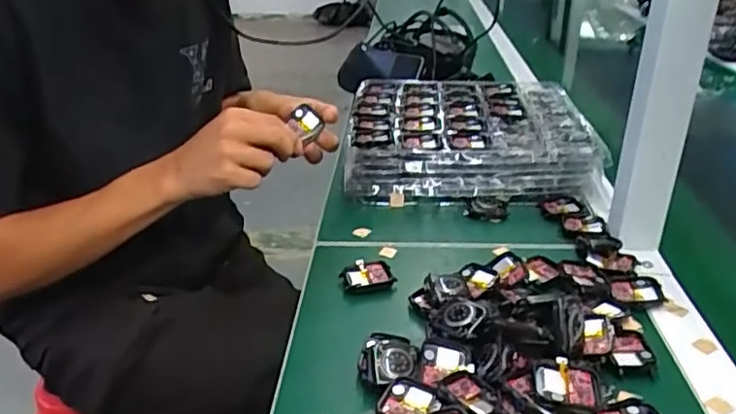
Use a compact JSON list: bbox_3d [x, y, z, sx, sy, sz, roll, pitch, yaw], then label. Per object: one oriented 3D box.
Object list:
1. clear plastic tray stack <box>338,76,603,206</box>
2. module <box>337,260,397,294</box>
[{"bbox_3d":[0.125,-0.085,0.797,0.287,0.089,0.260,1,27,3],"label":"clear plastic tray stack"},{"bbox_3d":[0.000,0.064,0.568,0.047,0.015,0.035,-7,28,-12],"label":"module"}]

